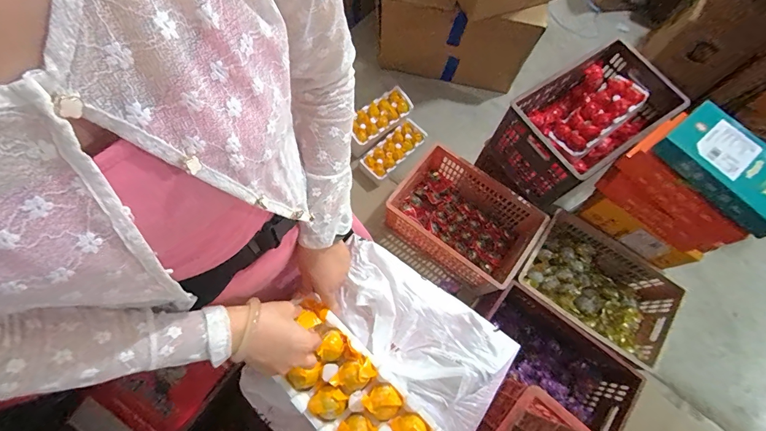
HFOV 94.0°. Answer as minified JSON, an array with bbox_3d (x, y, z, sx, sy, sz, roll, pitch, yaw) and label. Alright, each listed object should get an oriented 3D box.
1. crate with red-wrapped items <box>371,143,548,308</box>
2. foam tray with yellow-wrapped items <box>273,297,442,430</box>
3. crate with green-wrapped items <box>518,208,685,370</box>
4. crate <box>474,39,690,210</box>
[{"bbox_3d":[0.274,0.014,1.322,0.509,0.229,0.318,39,74,11],"label":"crate with red-wrapped items"},{"bbox_3d":[-0.048,0.252,0.501,0.259,0.044,0.118,42,76,13],"label":"foam tray with yellow-wrapped items"},{"bbox_3d":[0.688,0.247,1.198,0.447,0.192,0.318,41,75,11],"label":"crate with green-wrapped items"},{"bbox_3d":[0.620,-0.283,1.174,0.468,0.287,0.308,-33,75,-12],"label":"crate"}]

